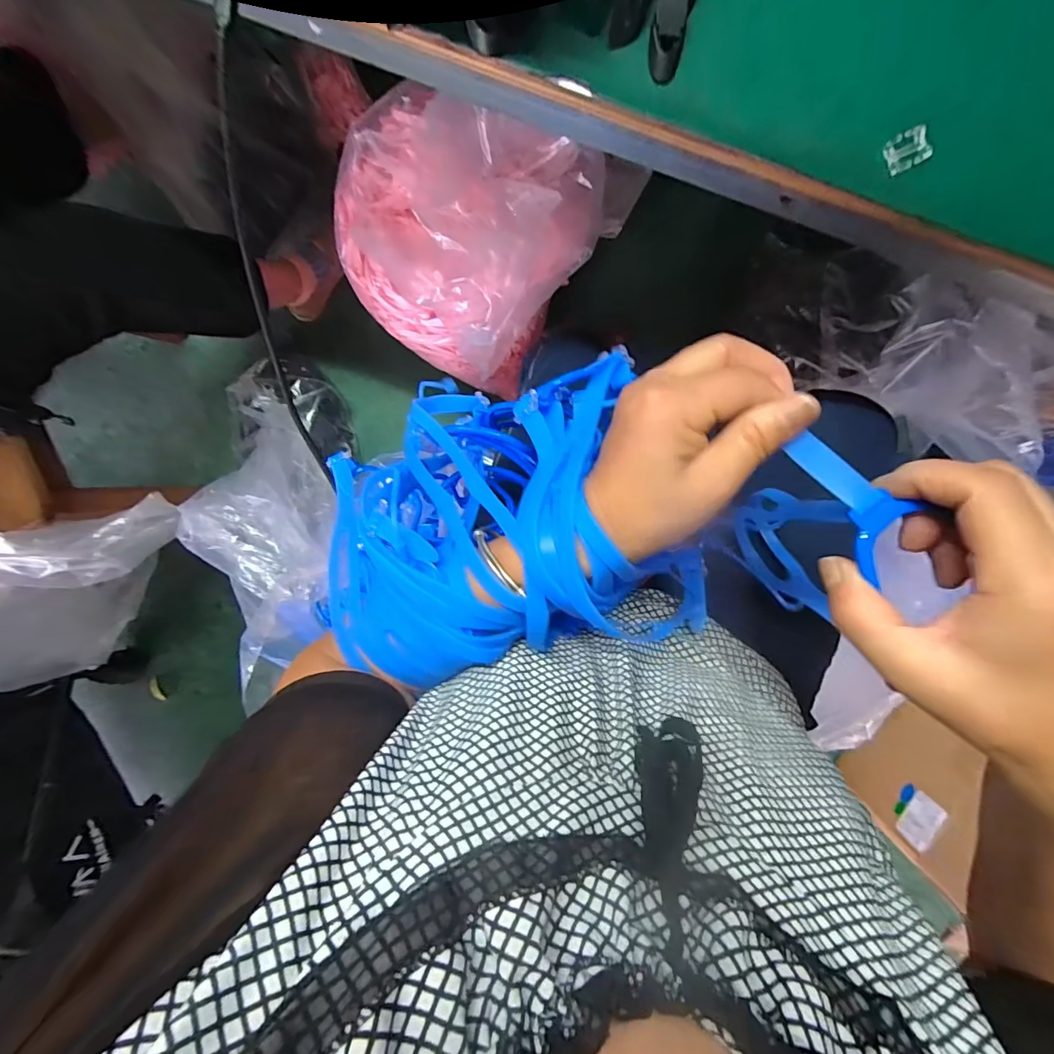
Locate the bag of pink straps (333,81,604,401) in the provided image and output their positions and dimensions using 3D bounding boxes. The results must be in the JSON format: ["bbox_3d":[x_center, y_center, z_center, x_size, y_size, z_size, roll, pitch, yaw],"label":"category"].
[{"bbox_3d":[-0.119,-0.423,0.747,0.394,0.250,0.275,25,97,1],"label":"bag of pink straps"}]

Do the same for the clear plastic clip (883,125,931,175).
[{"bbox_3d":[0.197,-0.196,0.241,0.020,0.006,0.018,-20,95,5],"label":"clear plastic clip"}]

